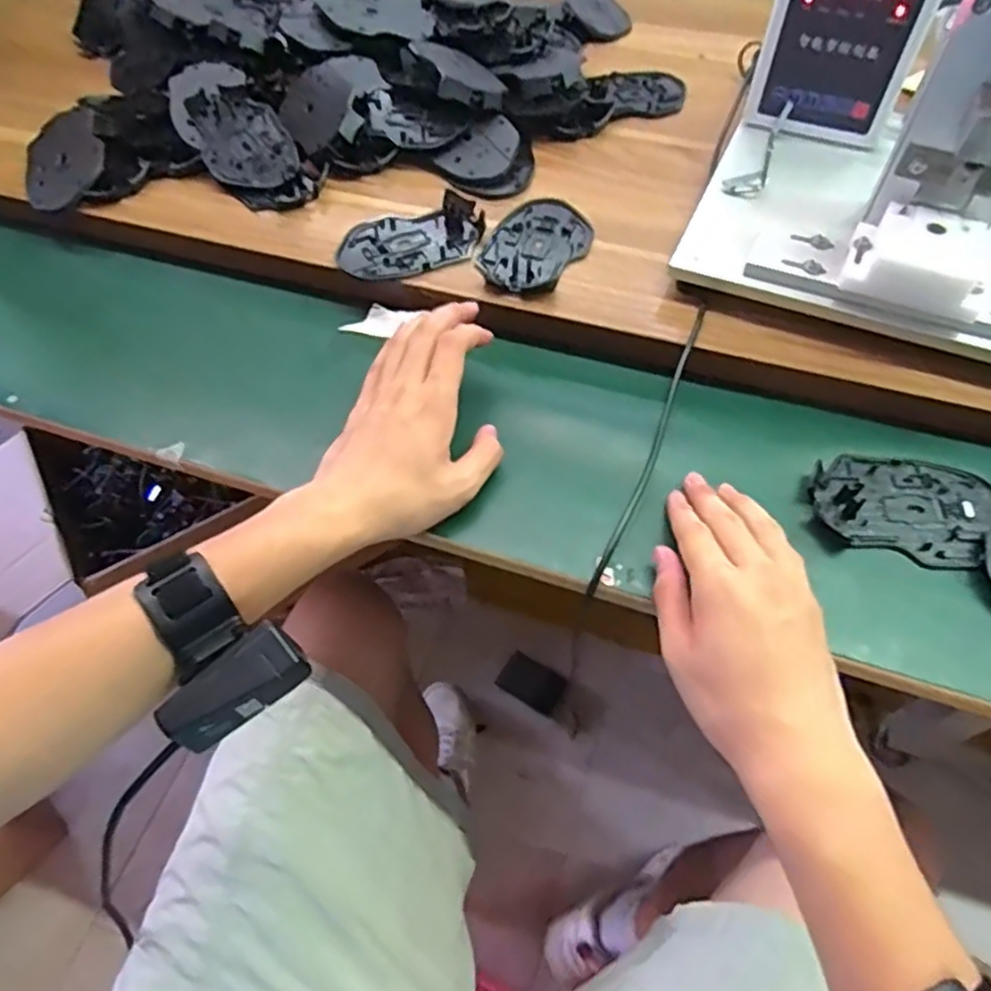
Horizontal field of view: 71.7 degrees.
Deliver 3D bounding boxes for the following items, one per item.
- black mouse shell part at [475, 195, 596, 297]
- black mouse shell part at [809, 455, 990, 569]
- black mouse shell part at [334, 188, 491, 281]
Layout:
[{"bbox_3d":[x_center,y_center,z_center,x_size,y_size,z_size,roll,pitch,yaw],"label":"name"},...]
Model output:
[{"bbox_3d":[0.031,-0.195,0.531,0.073,0.008,0.111,29,62,19],"label":"black mouse shell part"},{"bbox_3d":[0.252,0.008,0.420,0.109,0.011,0.073,5,57,5],"label":"black mouse shell part"},{"bbox_3d":[-0.064,-0.200,0.532,0.114,0.008,0.069,-20,58,-12],"label":"black mouse shell part"}]

